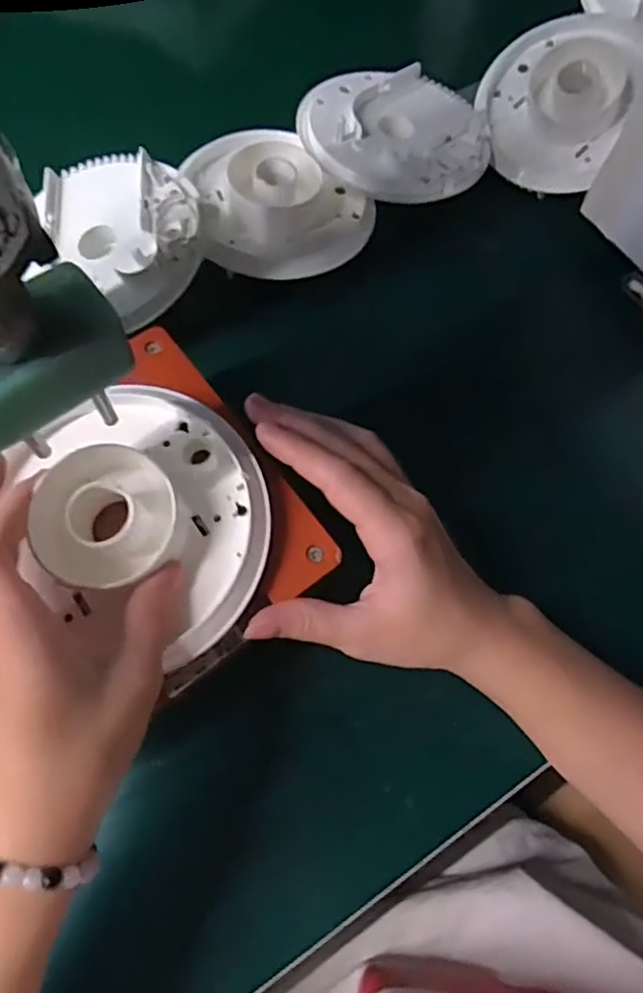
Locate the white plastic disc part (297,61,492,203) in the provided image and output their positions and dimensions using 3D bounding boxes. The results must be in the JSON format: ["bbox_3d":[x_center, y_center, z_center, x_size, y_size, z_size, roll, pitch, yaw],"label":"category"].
[{"bbox_3d":[0.049,-0.238,0.403,0.120,0.020,0.113,1,69,-2],"label":"white plastic disc part"}]

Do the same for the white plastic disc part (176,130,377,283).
[{"bbox_3d":[-0.024,-0.183,0.382,0.104,0.031,0.102,-13,70,-7],"label":"white plastic disc part"}]

